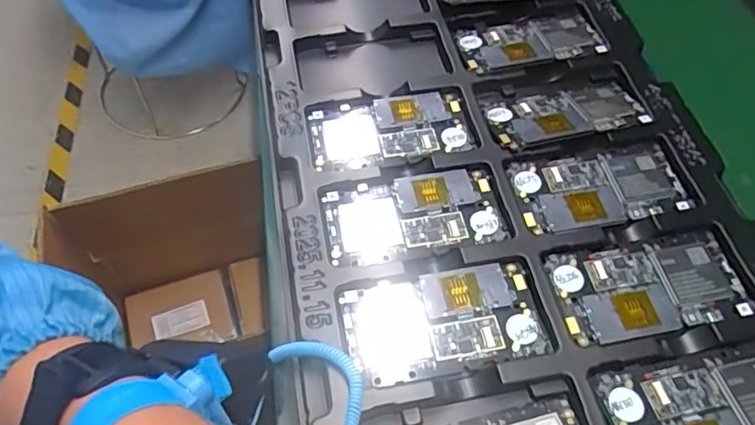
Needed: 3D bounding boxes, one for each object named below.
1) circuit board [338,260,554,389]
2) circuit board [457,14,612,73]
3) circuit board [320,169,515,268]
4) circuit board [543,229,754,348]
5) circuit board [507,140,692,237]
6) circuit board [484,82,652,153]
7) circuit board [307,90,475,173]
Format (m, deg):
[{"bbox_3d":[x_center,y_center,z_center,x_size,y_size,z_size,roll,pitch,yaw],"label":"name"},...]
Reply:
[{"bbox_3d":[0.043,0.070,0.368,0.125,0.004,0.068,-8,58,-7],"label":"circuit board"},{"bbox_3d":[0.138,-0.154,0.512,0.123,0.009,0.064,-8,57,-7],"label":"circuit board"},{"bbox_3d":[0.028,0.001,0.415,0.127,0.004,0.065,-9,58,-7],"label":"circuit board"},{"bbox_3d":[0.182,0.050,0.383,0.123,0.005,0.066,-7,57,-6],"label":"circuit board"},{"bbox_3d":[0.167,-0.019,0.429,0.124,0.004,0.064,-9,58,-8],"label":"circuit board"},{"bbox_3d":[0.152,-0.083,0.467,0.125,0.008,0.059,-12,58,-10],"label":"circuit board"},{"bbox_3d":[0.010,-0.068,0.459,0.128,0.006,0.069,-9,58,-8],"label":"circuit board"}]

